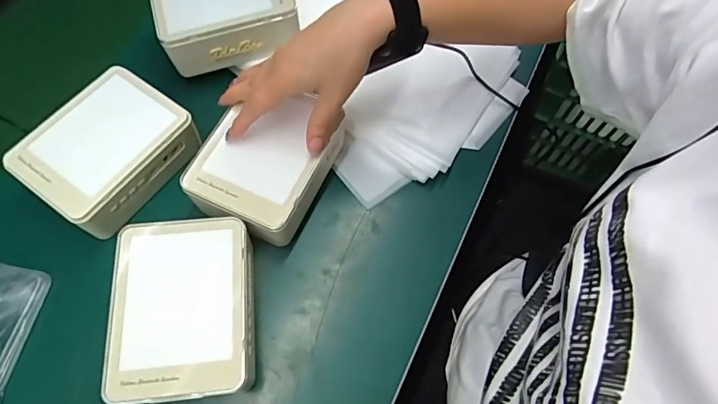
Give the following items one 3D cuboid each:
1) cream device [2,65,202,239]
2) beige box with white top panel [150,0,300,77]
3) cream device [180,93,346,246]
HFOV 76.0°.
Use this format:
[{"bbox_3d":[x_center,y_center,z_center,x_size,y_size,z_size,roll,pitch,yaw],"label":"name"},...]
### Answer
[{"bbox_3d":[-0.236,-0.051,0.433,0.111,0.043,0.139,32,69,13],"label":"cream device"},{"bbox_3d":[-0.142,-0.205,0.489,0.140,0.054,0.105,-17,67,-8],"label":"beige box with white top panel"},{"bbox_3d":[-0.087,-0.038,0.445,0.104,0.057,0.141,24,68,10],"label":"cream device"}]

